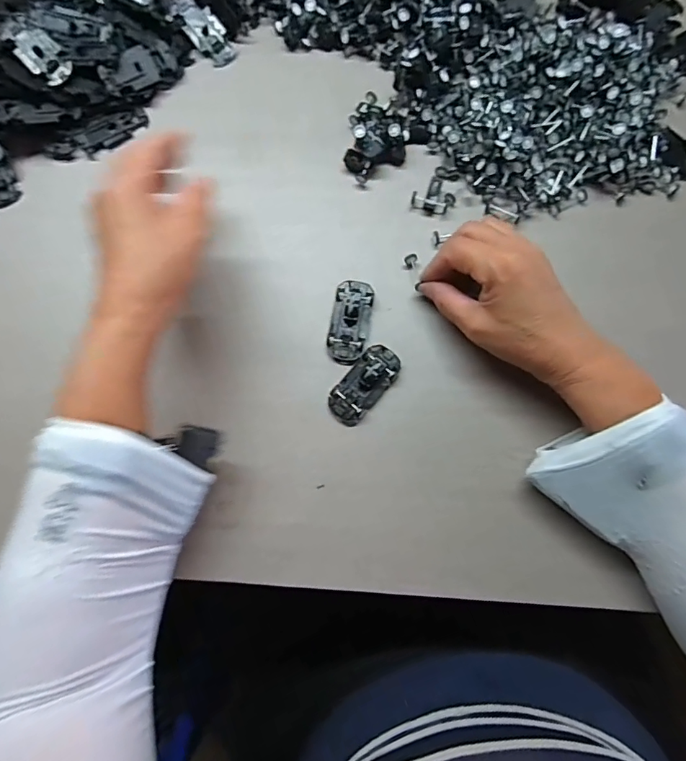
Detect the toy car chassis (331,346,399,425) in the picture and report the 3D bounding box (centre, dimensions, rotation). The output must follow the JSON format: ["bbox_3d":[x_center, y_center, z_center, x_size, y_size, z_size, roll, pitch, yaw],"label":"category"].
[{"bbox_3d":[0.016,0.002,0.360,0.031,0.013,0.067,37,81,8],"label":"toy car chassis"}]

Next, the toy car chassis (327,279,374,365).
[{"bbox_3d":[0.006,-0.048,0.372,0.031,0.016,0.068,9,79,3],"label":"toy car chassis"}]

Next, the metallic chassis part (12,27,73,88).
[{"bbox_3d":[-0.255,-0.275,0.397,0.032,0.013,0.052,-41,81,-7],"label":"metallic chassis part"}]

